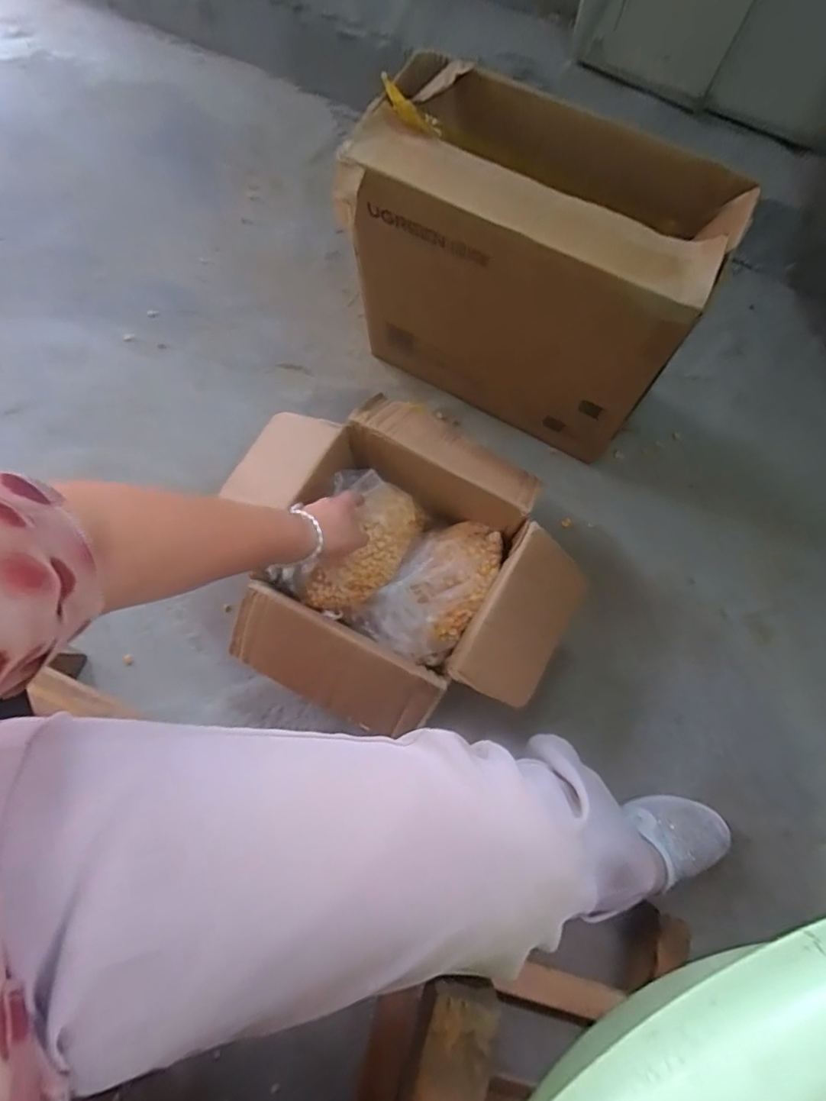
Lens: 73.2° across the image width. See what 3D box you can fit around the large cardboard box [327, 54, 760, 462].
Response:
[{"bbox_3d":[0.127,-0.310,0.673,0.364,0.329,0.179,29,79,7],"label":"large cardboard box"}]

